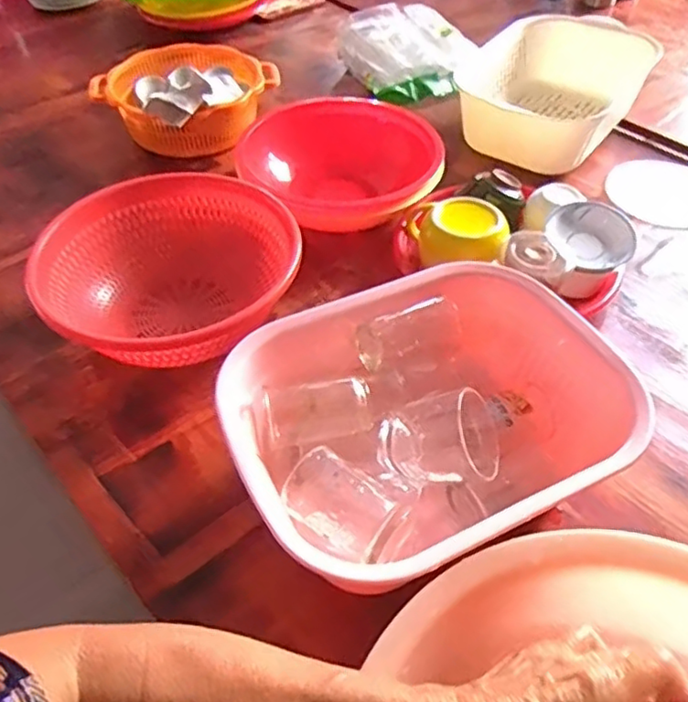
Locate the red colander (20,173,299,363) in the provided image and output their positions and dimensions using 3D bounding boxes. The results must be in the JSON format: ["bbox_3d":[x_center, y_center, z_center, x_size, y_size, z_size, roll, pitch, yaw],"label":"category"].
[{"bbox_3d":[-0.175,-0.071,0.648,0.251,0.090,0.254,-31,55,-24],"label":"red colander"}]

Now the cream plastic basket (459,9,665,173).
[{"bbox_3d":[0.306,-0.384,0.921,0.226,0.104,0.277,21,52,18],"label":"cream plastic basket"}]

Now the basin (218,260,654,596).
[{"bbox_3d":[0.067,0.063,0.520,0.306,0.115,0.235,-20,51,-17],"label":"basin"}]

